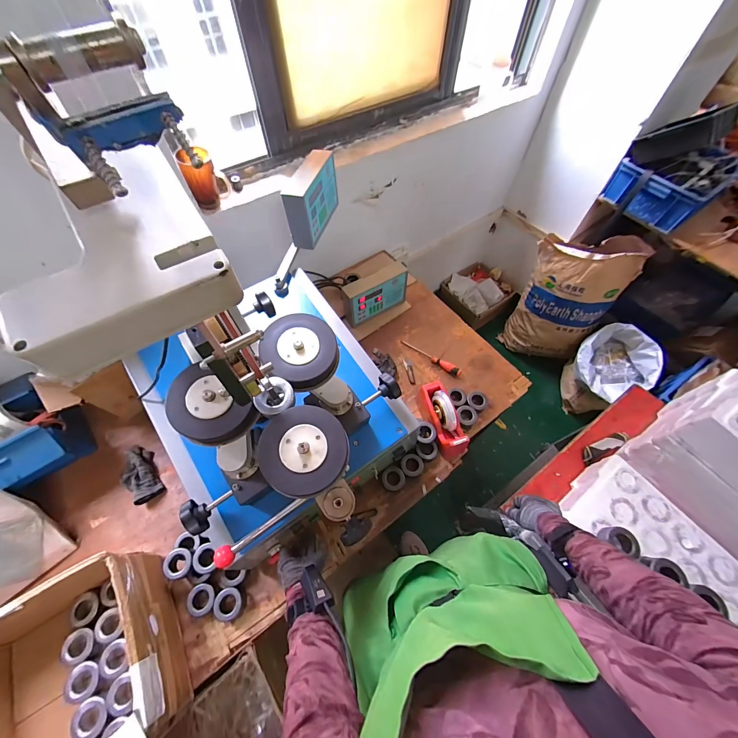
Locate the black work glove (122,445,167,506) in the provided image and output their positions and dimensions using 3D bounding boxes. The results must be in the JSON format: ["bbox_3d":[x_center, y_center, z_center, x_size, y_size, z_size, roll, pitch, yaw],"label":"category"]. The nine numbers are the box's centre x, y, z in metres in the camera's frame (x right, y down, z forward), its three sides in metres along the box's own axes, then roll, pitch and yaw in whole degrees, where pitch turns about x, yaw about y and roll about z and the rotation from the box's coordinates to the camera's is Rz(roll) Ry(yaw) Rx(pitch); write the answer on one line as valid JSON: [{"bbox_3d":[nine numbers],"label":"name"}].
[{"bbox_3d":[-0.621,0.283,0.842,0.081,0.041,0.157,-30,65,-16],"label":"black work glove"}]

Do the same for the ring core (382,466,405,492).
[{"bbox_3d":[0.066,0.298,0.843,0.061,0.041,0.059,0,61,-1],"label":"ring core"}]

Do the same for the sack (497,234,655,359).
[{"bbox_3d":[0.930,-0.320,1.552,0.405,0.628,0.230,30,65,15],"label":"sack"}]

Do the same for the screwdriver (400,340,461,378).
[{"bbox_3d":[0.205,-0.045,1.029,0.222,0.032,0.030,35,66,17],"label":"screwdriver"}]

